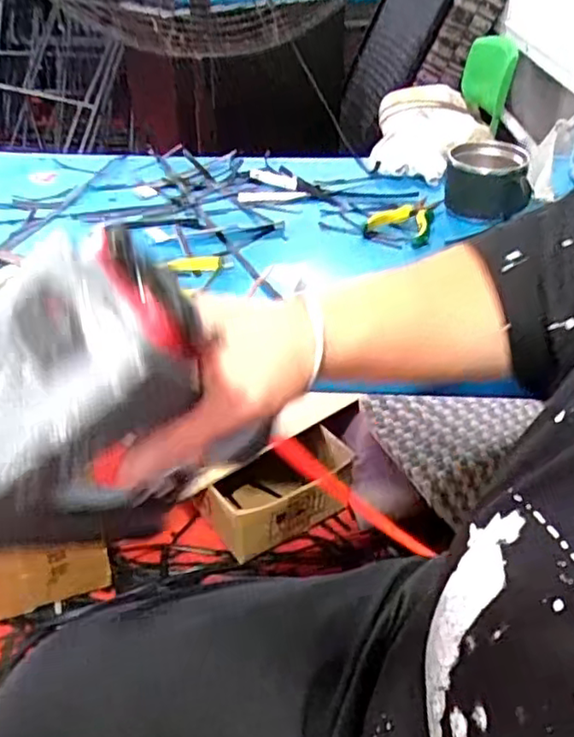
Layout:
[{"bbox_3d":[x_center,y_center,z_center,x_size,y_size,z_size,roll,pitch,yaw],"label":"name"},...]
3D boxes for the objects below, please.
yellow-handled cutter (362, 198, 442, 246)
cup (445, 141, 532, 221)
[{"bbox_3d":[0.156,-0.205,0.877,0.089,0.021,0.120,12,39,16],"label":"yellow-handled cutter"},{"bbox_3d":[0.276,-0.258,0.885,0.110,0.081,0.096,11,38,14],"label":"cup"}]

